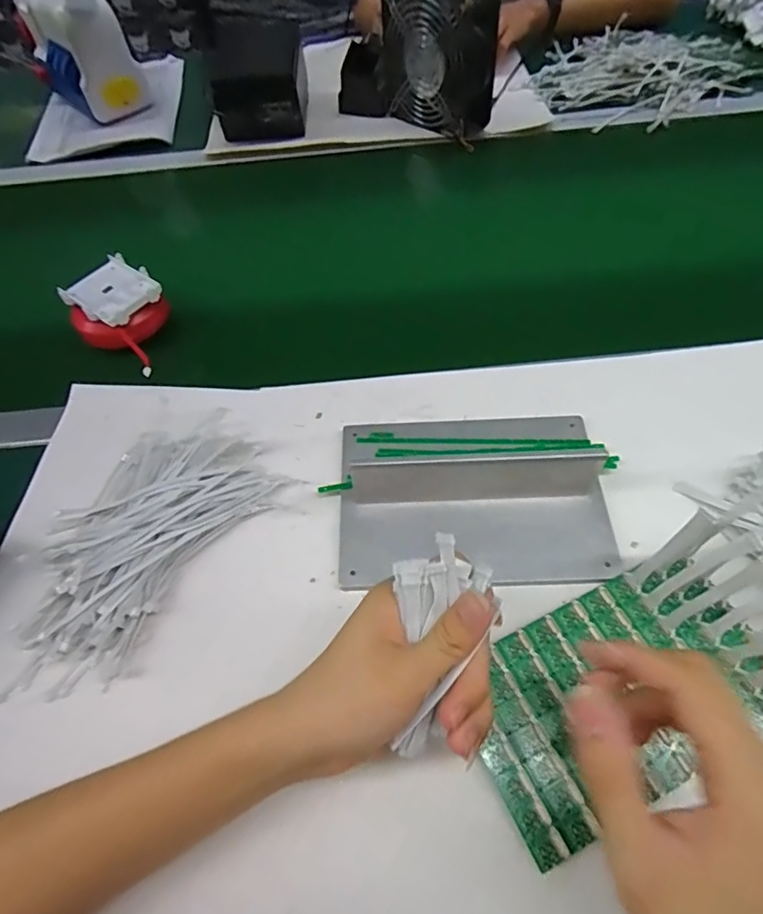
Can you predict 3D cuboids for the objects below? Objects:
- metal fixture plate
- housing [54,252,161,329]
[{"bbox_3d":[0.070,0.018,0.387,0.207,0.055,0.139,-3,57,2],"label":"metal fixture plate"},{"bbox_3d":[-0.241,-0.151,0.473,0.072,0.015,0.068,27,63,19],"label":"housing"}]

